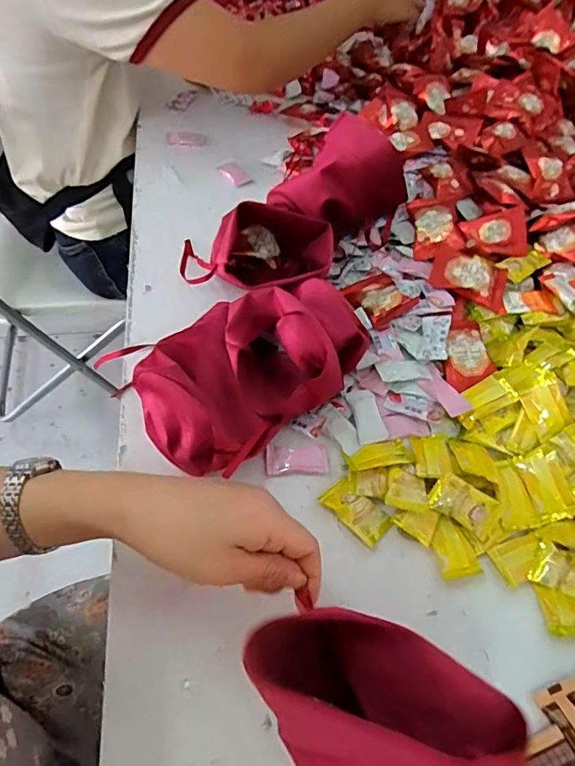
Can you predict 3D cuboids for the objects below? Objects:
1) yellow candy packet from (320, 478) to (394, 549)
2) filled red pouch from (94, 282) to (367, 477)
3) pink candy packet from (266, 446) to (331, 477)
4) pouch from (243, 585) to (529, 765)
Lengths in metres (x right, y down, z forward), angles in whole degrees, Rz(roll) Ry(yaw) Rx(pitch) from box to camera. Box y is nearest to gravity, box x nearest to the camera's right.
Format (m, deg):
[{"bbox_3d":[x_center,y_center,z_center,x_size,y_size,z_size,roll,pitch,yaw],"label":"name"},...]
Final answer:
[{"bbox_3d":[0.056,0.103,0.400,0.055,0.011,0.030,40,62,20],"label":"yellow candy packet"},{"bbox_3d":[-0.037,-0.024,0.429,0.201,0.065,0.146,-36,66,-25],"label":"filled red pouch"},{"bbox_3d":[0.009,0.067,0.427,0.054,0.004,0.026,0,56,-5],"label":"pink candy packet"},{"bbox_3d":[0.044,0.176,0.254,0.139,0.081,0.083,34,60,17],"label":"pouch"}]

